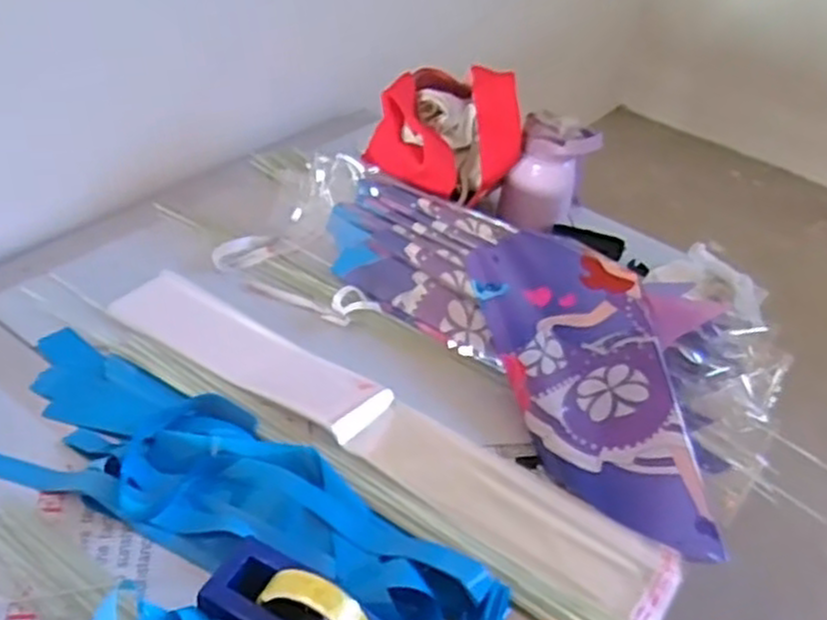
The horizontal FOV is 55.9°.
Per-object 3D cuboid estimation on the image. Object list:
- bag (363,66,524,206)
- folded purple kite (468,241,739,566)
[{"bbox_3d":[0.040,-0.250,1.084,0.192,0.149,0.138,26,41,21],"label":"bag"},{"bbox_3d":[0.204,0.079,0.881,0.186,0.028,0.416,-9,54,-10],"label":"folded purple kite"}]

